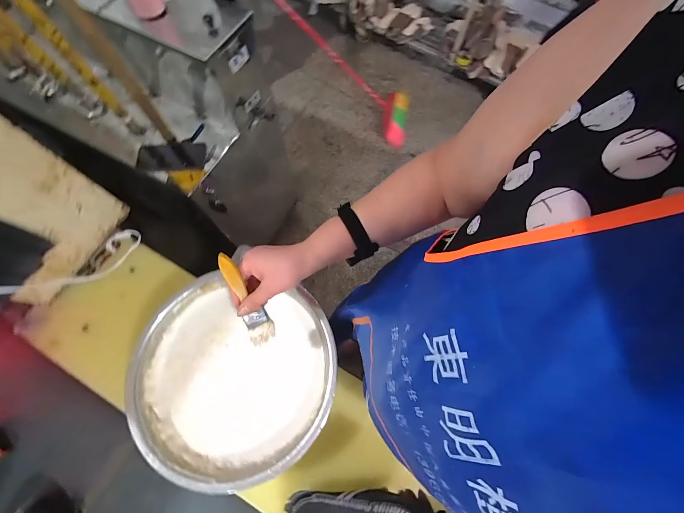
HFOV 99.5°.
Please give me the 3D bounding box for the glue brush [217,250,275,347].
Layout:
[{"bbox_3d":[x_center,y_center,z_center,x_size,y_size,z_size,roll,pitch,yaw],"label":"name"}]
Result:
[{"bbox_3d":[-0.133,0.062,0.409,0.036,0.157,0.016,-18,33,-8],"label":"glue brush"}]

